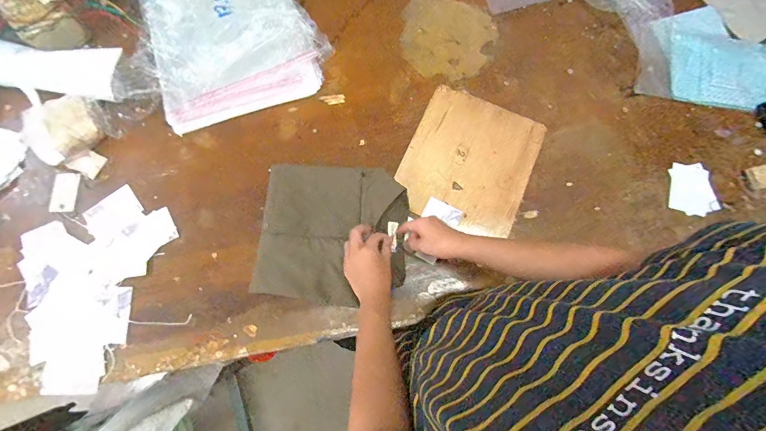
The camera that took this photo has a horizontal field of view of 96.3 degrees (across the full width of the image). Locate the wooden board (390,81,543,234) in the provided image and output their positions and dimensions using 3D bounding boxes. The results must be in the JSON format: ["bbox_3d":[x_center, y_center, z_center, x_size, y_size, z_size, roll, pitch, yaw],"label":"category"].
[{"bbox_3d":[0.177,-0.113,0.700,0.246,0.009,0.270,23,80,4],"label":"wooden board"}]

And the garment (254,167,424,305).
[{"bbox_3d":[-0.092,0.030,0.641,0.271,0.024,0.254,4,79,1],"label":"garment"}]

